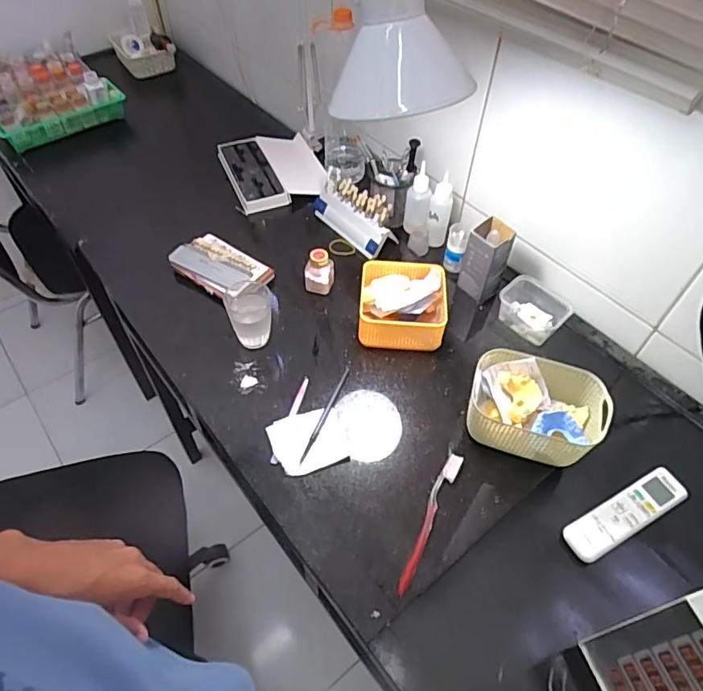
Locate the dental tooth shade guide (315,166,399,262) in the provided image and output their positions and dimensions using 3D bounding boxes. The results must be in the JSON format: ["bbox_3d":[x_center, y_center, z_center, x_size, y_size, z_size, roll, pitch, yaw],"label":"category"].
[{"bbox_3d":[0.000,-0.254,0.979,0.076,0.084,0.193,-28,58,-21],"label":"dental tooth shade guide"}]

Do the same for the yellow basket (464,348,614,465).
[{"bbox_3d":[0.248,0.089,0.718,0.172,0.083,0.117,15,54,11],"label":"yellow basket"}]

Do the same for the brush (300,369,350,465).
[{"bbox_3d":[-0.035,0.095,0.743,0.009,0.013,0.161,19,54,13],"label":"brush"}]

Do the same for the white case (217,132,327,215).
[{"bbox_3d":[-0.158,-0.368,1.105,0.206,0.065,0.238,-20,55,-16],"label":"white case"}]

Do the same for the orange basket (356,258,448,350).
[{"bbox_3d":[0.082,-0.069,0.844,0.140,0.057,0.136,3,52,2],"label":"orange basket"}]

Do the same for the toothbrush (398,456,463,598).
[{"bbox_3d":[0.096,0.217,0.657,0.021,0.014,0.194,23,55,16],"label":"toothbrush"}]

